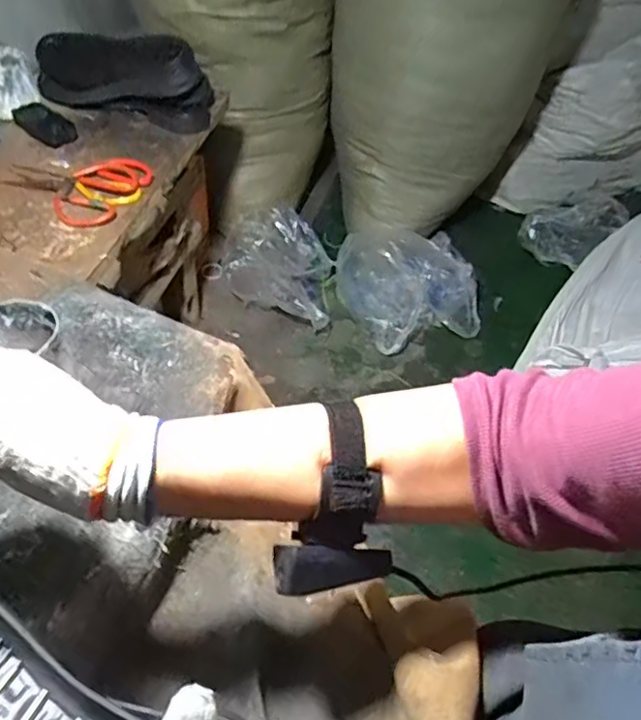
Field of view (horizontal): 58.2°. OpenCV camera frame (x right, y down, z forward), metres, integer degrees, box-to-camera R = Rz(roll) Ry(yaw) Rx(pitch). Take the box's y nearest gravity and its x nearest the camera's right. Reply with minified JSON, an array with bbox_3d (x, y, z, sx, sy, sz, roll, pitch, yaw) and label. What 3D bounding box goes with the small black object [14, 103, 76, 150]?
[{"bbox_3d":[-0.436,-0.374,0.911,0.105,0.034,0.046,32,55,22],"label":"small black object"}]

